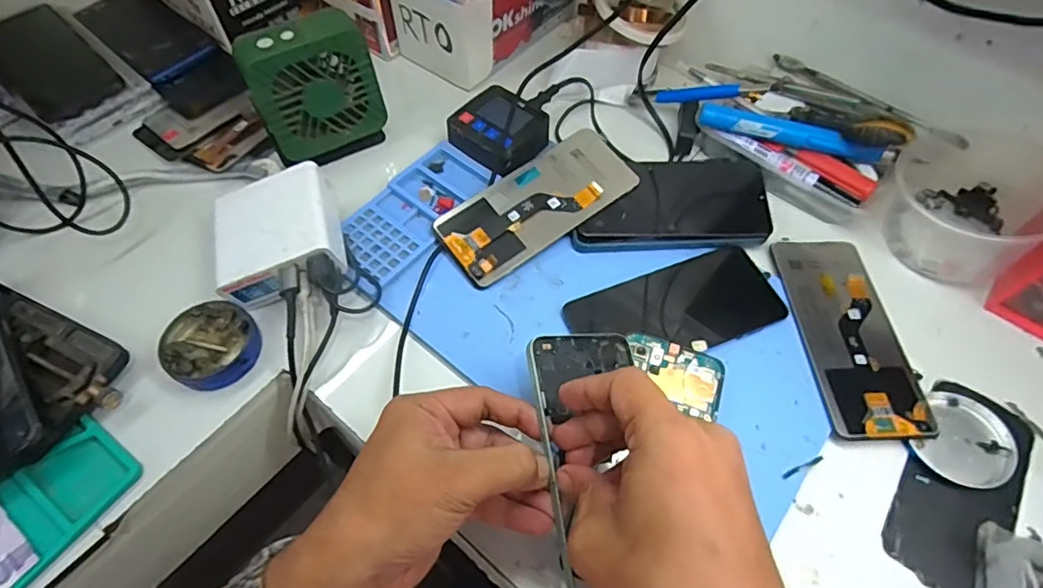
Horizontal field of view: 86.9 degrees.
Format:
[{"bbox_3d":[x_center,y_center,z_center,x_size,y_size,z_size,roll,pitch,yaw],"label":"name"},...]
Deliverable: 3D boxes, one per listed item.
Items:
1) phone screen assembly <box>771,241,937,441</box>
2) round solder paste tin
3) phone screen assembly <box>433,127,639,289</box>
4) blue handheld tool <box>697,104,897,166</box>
[{"bbox_3d":[0.242,0.026,0.413,0.072,0.008,0.165,1,61,-1],"label":"phone screen assembly"},{"bbox_3d":[-0.218,0.036,0.388,0.061,0.016,0.059,1,61,-1],"label":"round solder paste tin"},{"bbox_3d":[0.013,-0.074,0.449,0.164,0.008,0.073,-35,72,-13],"label":"phone screen assembly"},{"bbox_3d":[0.232,-0.136,0.468,0.159,0.021,0.019,13,61,5],"label":"blue handheld tool"}]

